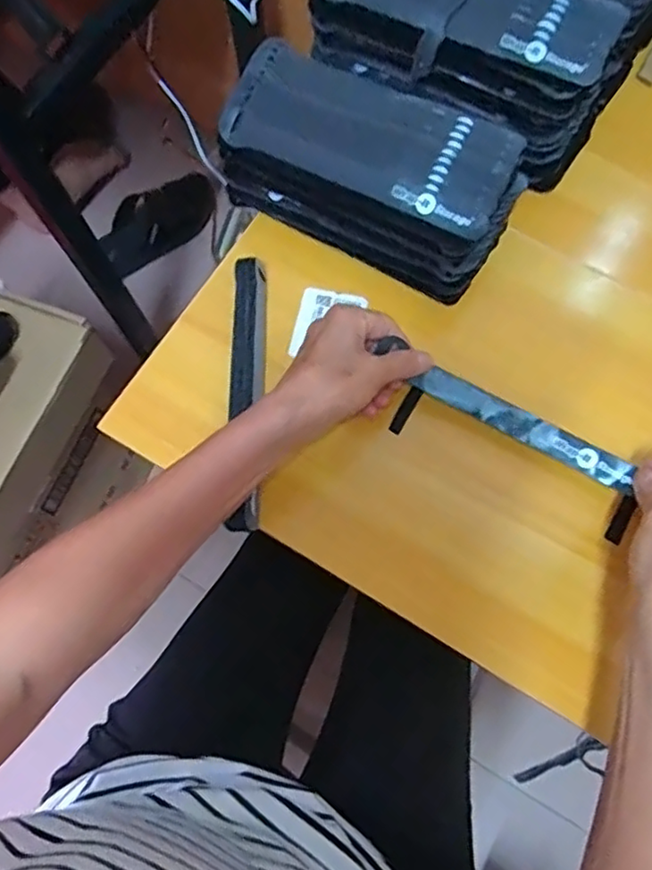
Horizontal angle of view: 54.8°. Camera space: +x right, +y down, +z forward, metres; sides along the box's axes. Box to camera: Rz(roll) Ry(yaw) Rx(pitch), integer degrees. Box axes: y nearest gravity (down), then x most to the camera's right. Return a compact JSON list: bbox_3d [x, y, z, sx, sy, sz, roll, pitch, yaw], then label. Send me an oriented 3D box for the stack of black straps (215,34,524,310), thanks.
[{"bbox_3d":[0.031,-0.189,0.458,0.208,0.076,0.102,28,76,9],"label":"stack of black straps"}]

